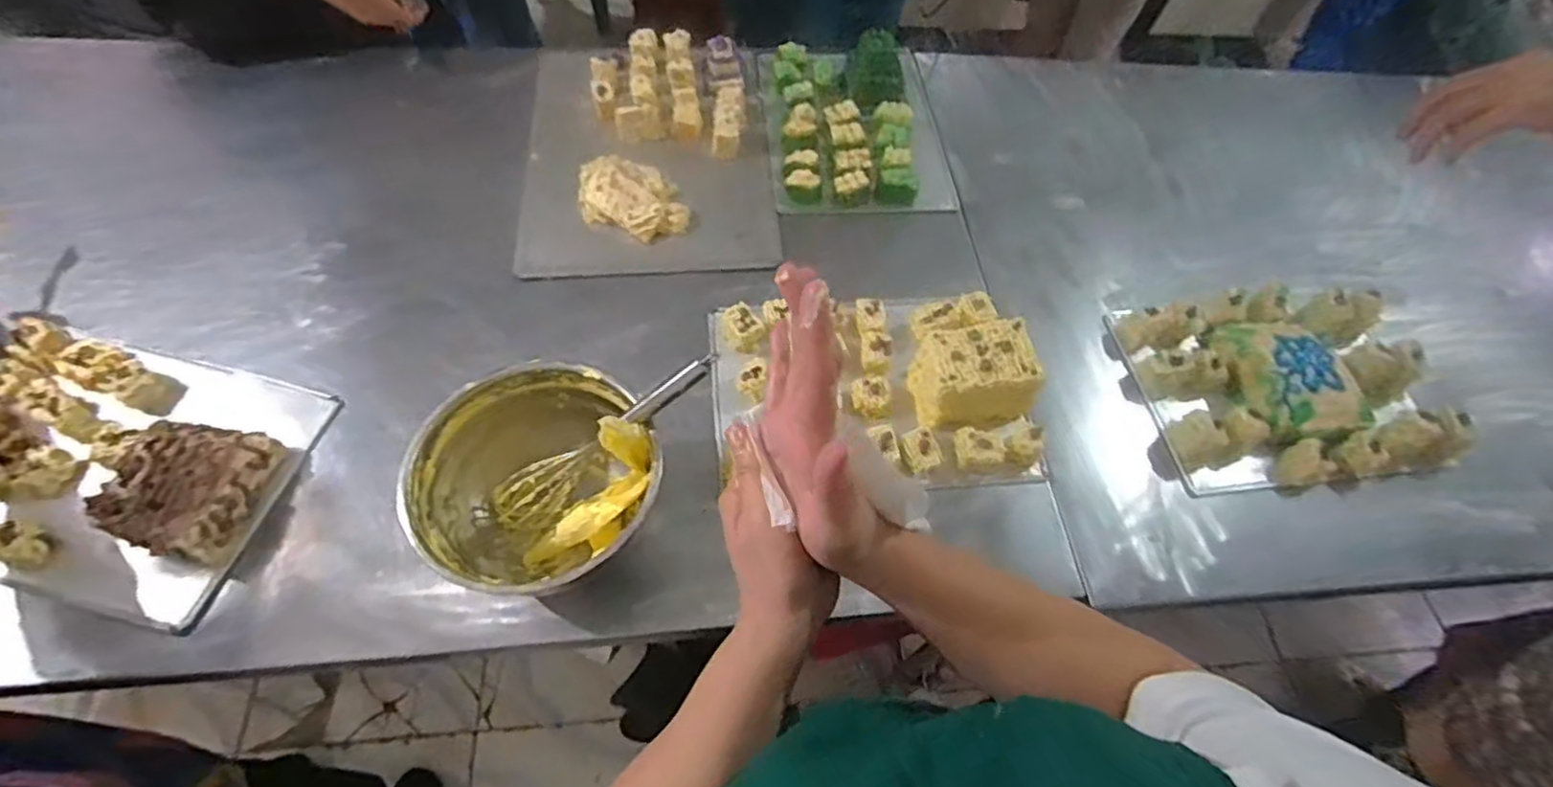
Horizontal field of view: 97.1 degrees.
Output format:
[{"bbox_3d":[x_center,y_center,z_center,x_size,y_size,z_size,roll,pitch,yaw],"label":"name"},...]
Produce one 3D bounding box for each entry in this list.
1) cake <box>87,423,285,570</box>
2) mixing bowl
[{"bbox_3d":[-0.562,0.086,0.650,0.128,0.047,0.120,13,58,5],"label":"cake"},{"bbox_3d":[-0.217,0.084,0.633,0.202,0.125,0.198,2,57,-3],"label":"mixing bowl"}]

